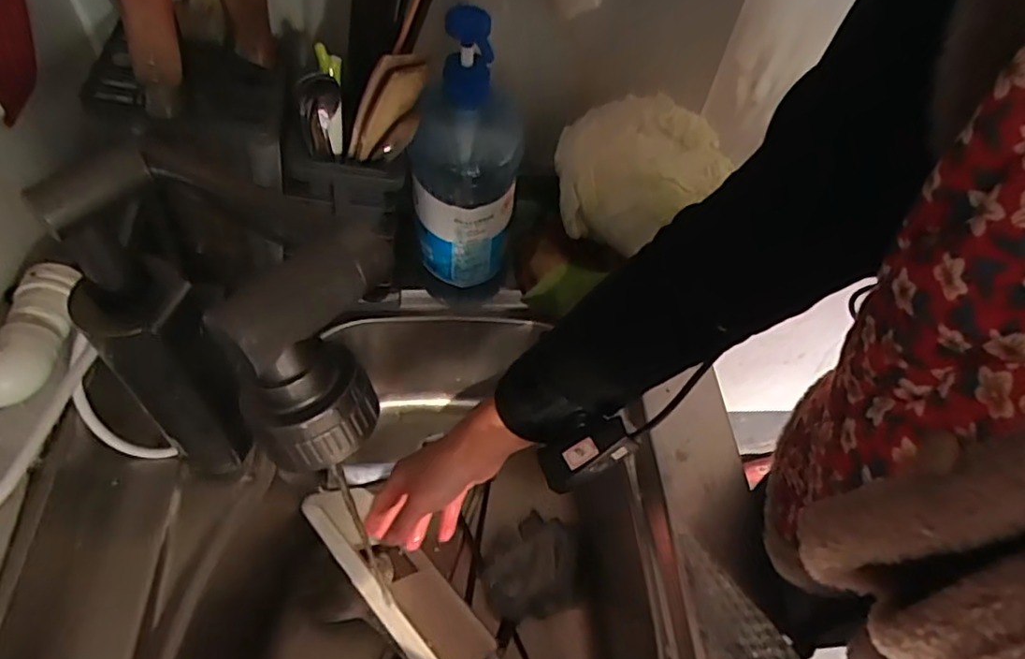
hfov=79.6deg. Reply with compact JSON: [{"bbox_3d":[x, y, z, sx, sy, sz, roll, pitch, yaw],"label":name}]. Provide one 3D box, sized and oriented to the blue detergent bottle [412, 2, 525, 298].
[{"bbox_3d":[-0.035,-0.127,0.550,0.083,0.277,0.090,24,56,12],"label":"blue detergent bottle"}]

